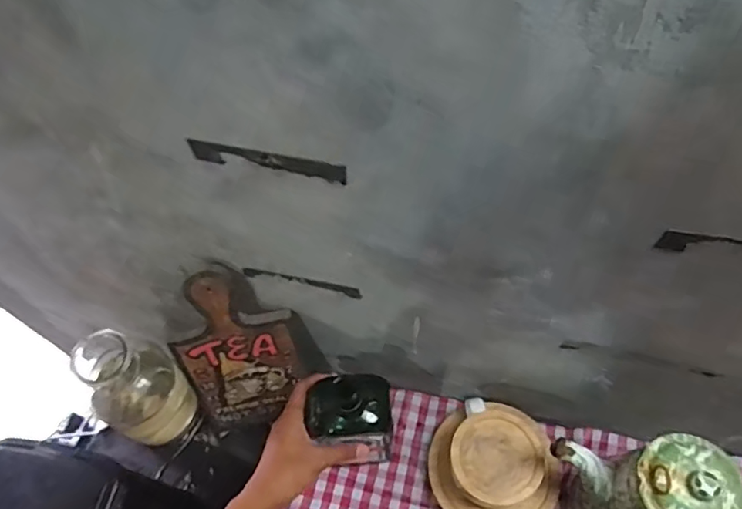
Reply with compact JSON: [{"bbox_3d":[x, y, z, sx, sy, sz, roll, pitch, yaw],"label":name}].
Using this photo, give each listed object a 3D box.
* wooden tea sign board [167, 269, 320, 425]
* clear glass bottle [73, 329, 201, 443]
[{"bbox_3d":[-0.152,0.113,0.636,0.140,0.258,0.012,-17,42,-1],"label":"wooden tea sign board"},{"bbox_3d":[-0.283,0.162,0.657,0.083,0.187,0.100,27,63,19],"label":"clear glass bottle"}]

